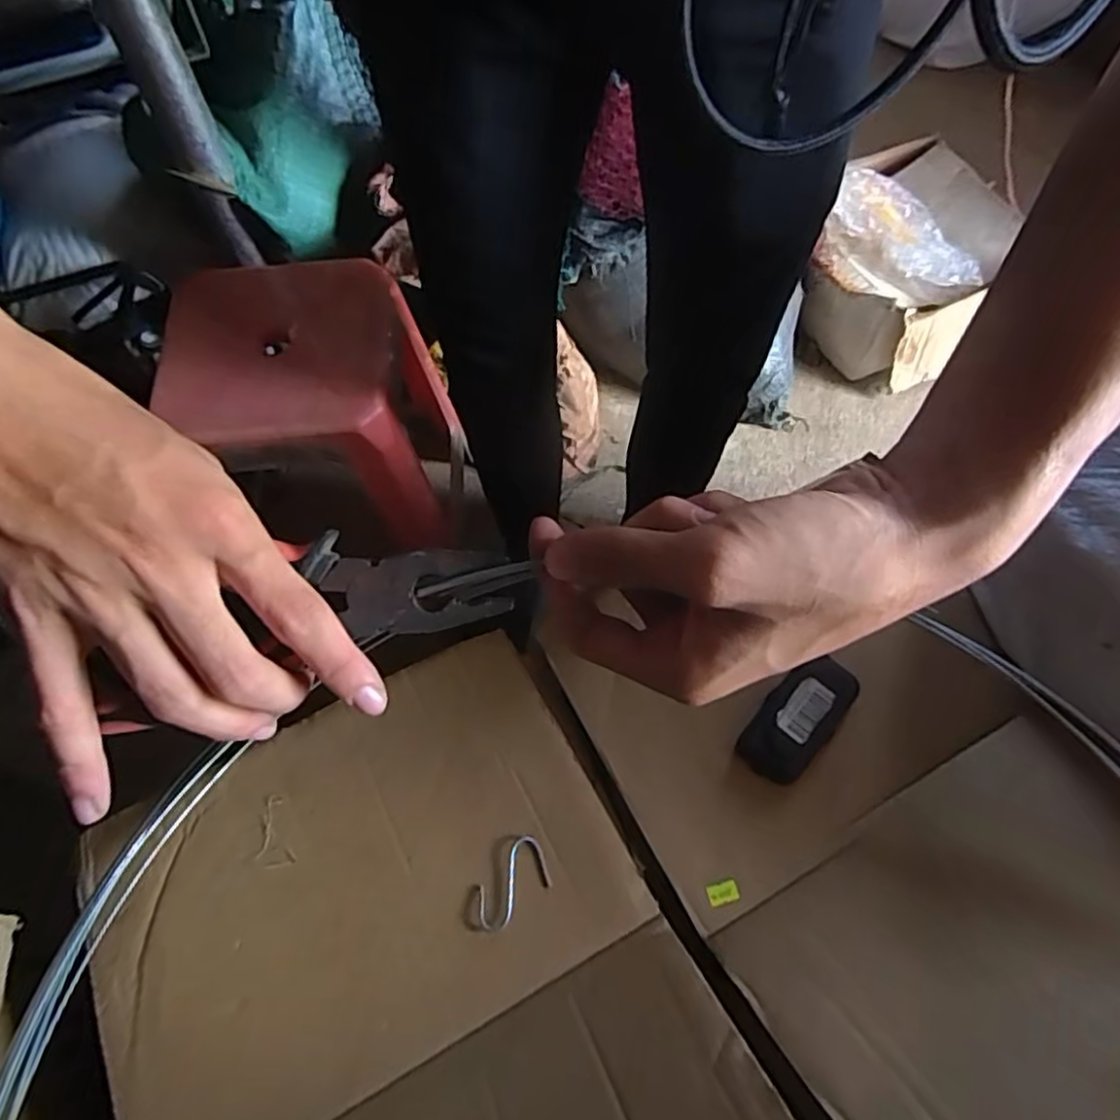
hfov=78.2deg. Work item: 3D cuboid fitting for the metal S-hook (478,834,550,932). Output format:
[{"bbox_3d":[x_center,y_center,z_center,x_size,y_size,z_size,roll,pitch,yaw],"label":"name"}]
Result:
[{"bbox_3d":[-0.036,0.232,0.495,0.062,0.004,0.038,-36,69,-15],"label":"metal S-hook"}]

